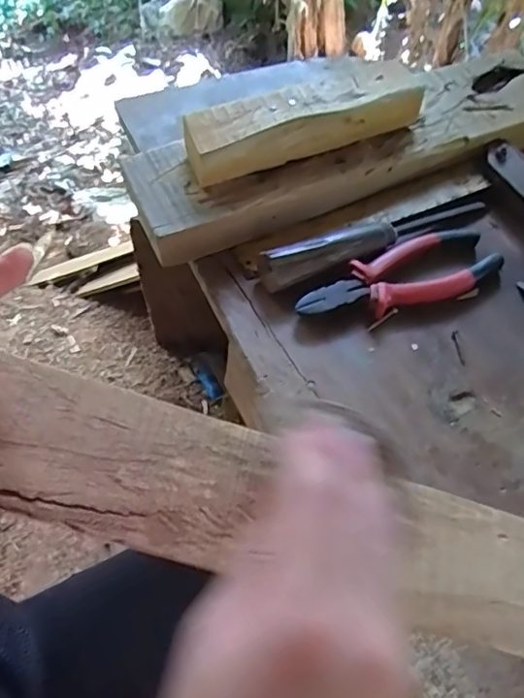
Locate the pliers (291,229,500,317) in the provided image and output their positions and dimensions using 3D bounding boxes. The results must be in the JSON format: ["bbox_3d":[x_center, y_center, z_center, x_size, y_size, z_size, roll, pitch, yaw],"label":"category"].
[{"bbox_3d":[0.115,-0.062,0.454,0.182,0.014,0.060,-19,64,-14],"label":"pliers"}]

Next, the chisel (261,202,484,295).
[{"bbox_3d":[0.102,-0.100,0.470,0.228,0.027,0.027,-23,65,-16],"label":"chisel"}]

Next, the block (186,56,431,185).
[{"bbox_3d":[0.036,-0.202,0.477,0.221,0.037,0.051,-23,65,-15],"label":"block"}]

